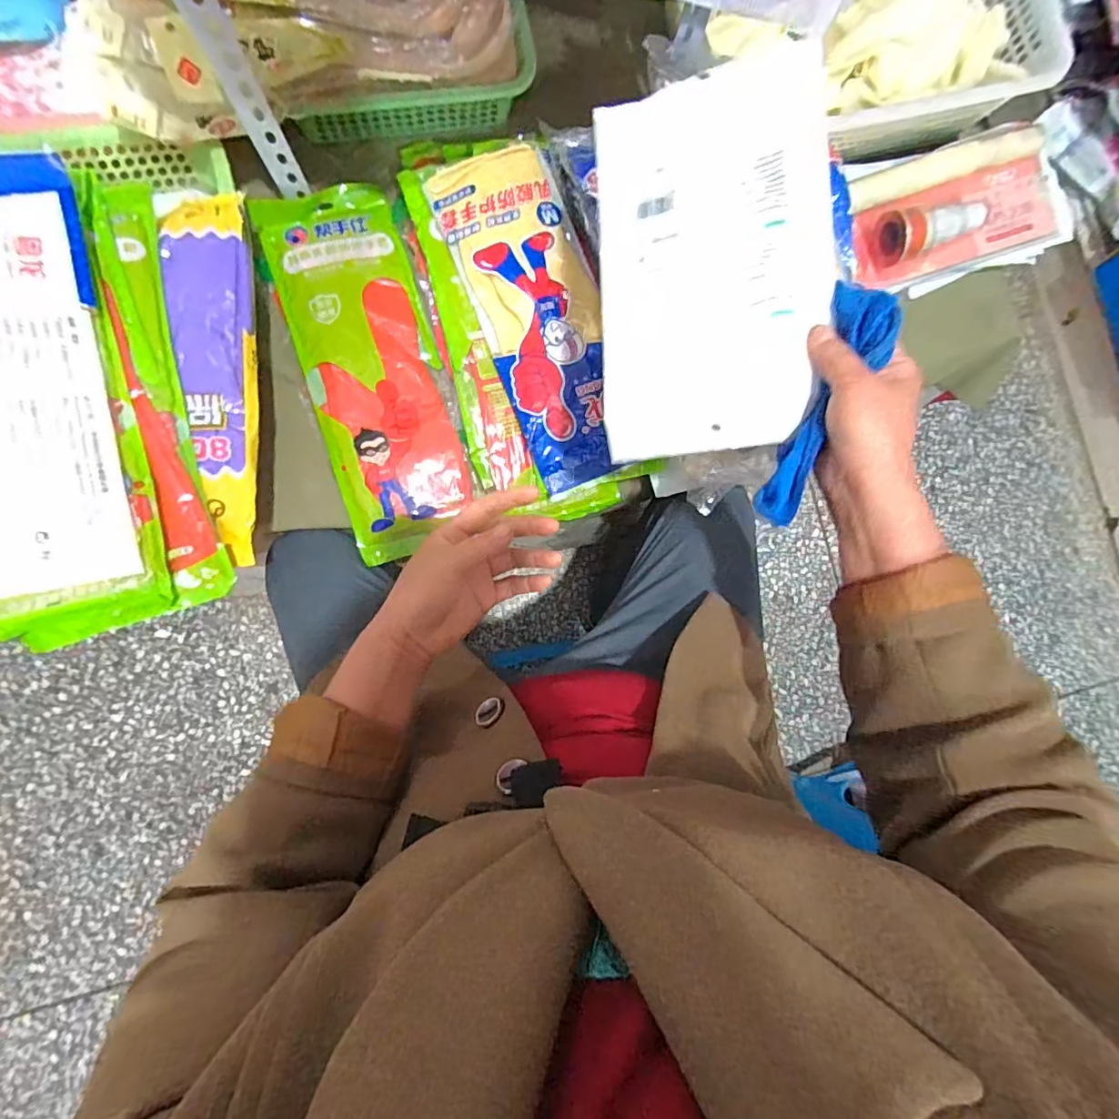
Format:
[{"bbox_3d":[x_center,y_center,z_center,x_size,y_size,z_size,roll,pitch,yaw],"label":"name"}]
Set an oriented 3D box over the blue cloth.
[{"bbox_3d":[0.179,-0.103,0.362,0.037,0.025,0.164,22,97,-4],"label":"blue cloth"}]

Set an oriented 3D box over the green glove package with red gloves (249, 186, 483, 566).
[{"bbox_3d":[-0.218,-0.225,0.612,0.151,0.025,0.427,-18,87,-7],"label":"green glove package with red gloves"}]

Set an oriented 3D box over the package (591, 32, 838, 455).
[{"bbox_3d":[0.113,-0.229,0.405,0.165,0.011,0.290,-2,86,23],"label":"package"}]

